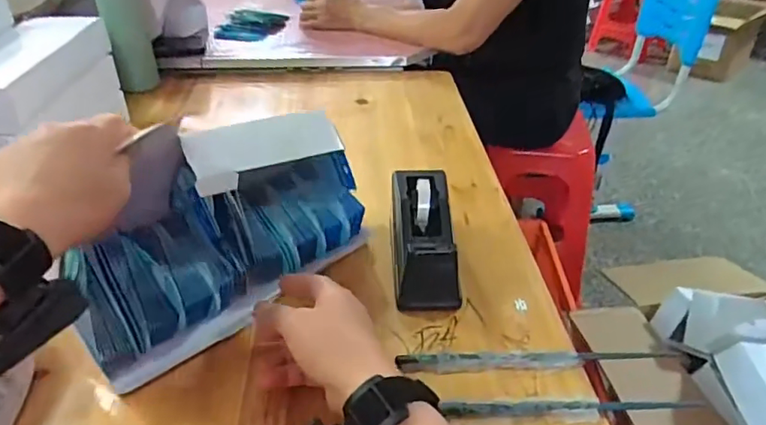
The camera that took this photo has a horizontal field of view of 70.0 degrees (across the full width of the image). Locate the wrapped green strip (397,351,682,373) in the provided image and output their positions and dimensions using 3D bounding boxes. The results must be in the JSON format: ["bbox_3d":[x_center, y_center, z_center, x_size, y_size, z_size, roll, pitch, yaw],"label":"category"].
[{"bbox_3d":[0.127,0.121,0.452,0.225,0.010,0.015,-2,34,-4],"label":"wrapped green strip"}]

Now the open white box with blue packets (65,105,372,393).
[{"bbox_3d":[-0.139,0.009,0.485,0.275,0.136,0.112,-28,43,-35],"label":"open white box with blue packets"}]

